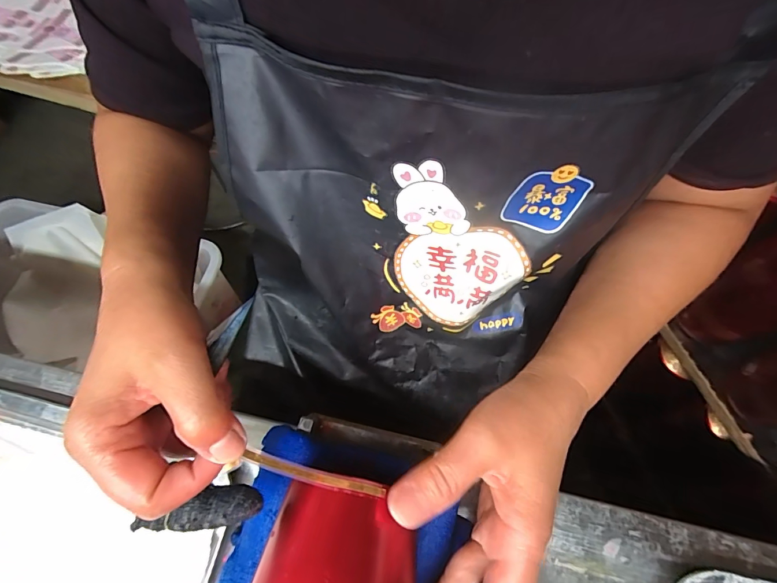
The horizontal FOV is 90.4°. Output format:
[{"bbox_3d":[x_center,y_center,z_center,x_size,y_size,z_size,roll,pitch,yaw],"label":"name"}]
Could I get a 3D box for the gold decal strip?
[{"bbox_3d":[-0.037,0.092,0.192,0.071,0.004,0.008,14,50,0],"label":"gold decal strip"}]

